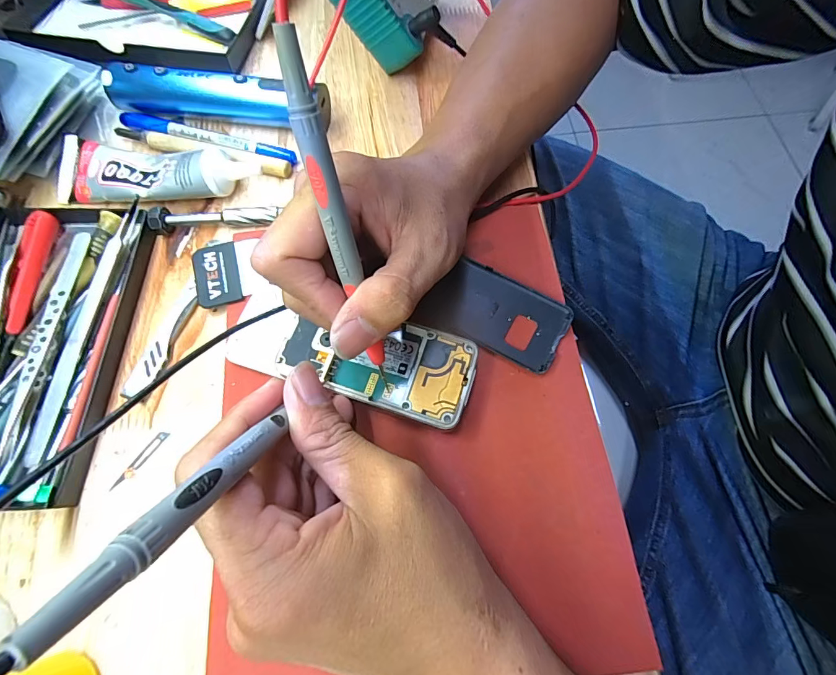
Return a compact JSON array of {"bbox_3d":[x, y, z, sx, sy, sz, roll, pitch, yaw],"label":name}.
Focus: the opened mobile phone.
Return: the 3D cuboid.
[{"bbox_3d":[-0.021,0.015,0.210,0.097,0.009,0.047,10,69,4],"label":"opened mobile phone"}]

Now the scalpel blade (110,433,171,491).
[{"bbox_3d":[-0.146,0.064,0.213,0.006,0.004,0.036,33,72,13],"label":"scalpel blade"}]

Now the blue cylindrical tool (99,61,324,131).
[{"bbox_3d":[-0.140,-0.169,0.285,0.154,0.027,0.022,6,68,3],"label":"blue cylindrical tool"}]

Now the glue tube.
[{"bbox_3d":[-0.173,-0.113,0.265,0.135,0.018,0.045,5,68,3],"label":"glue tube"}]

